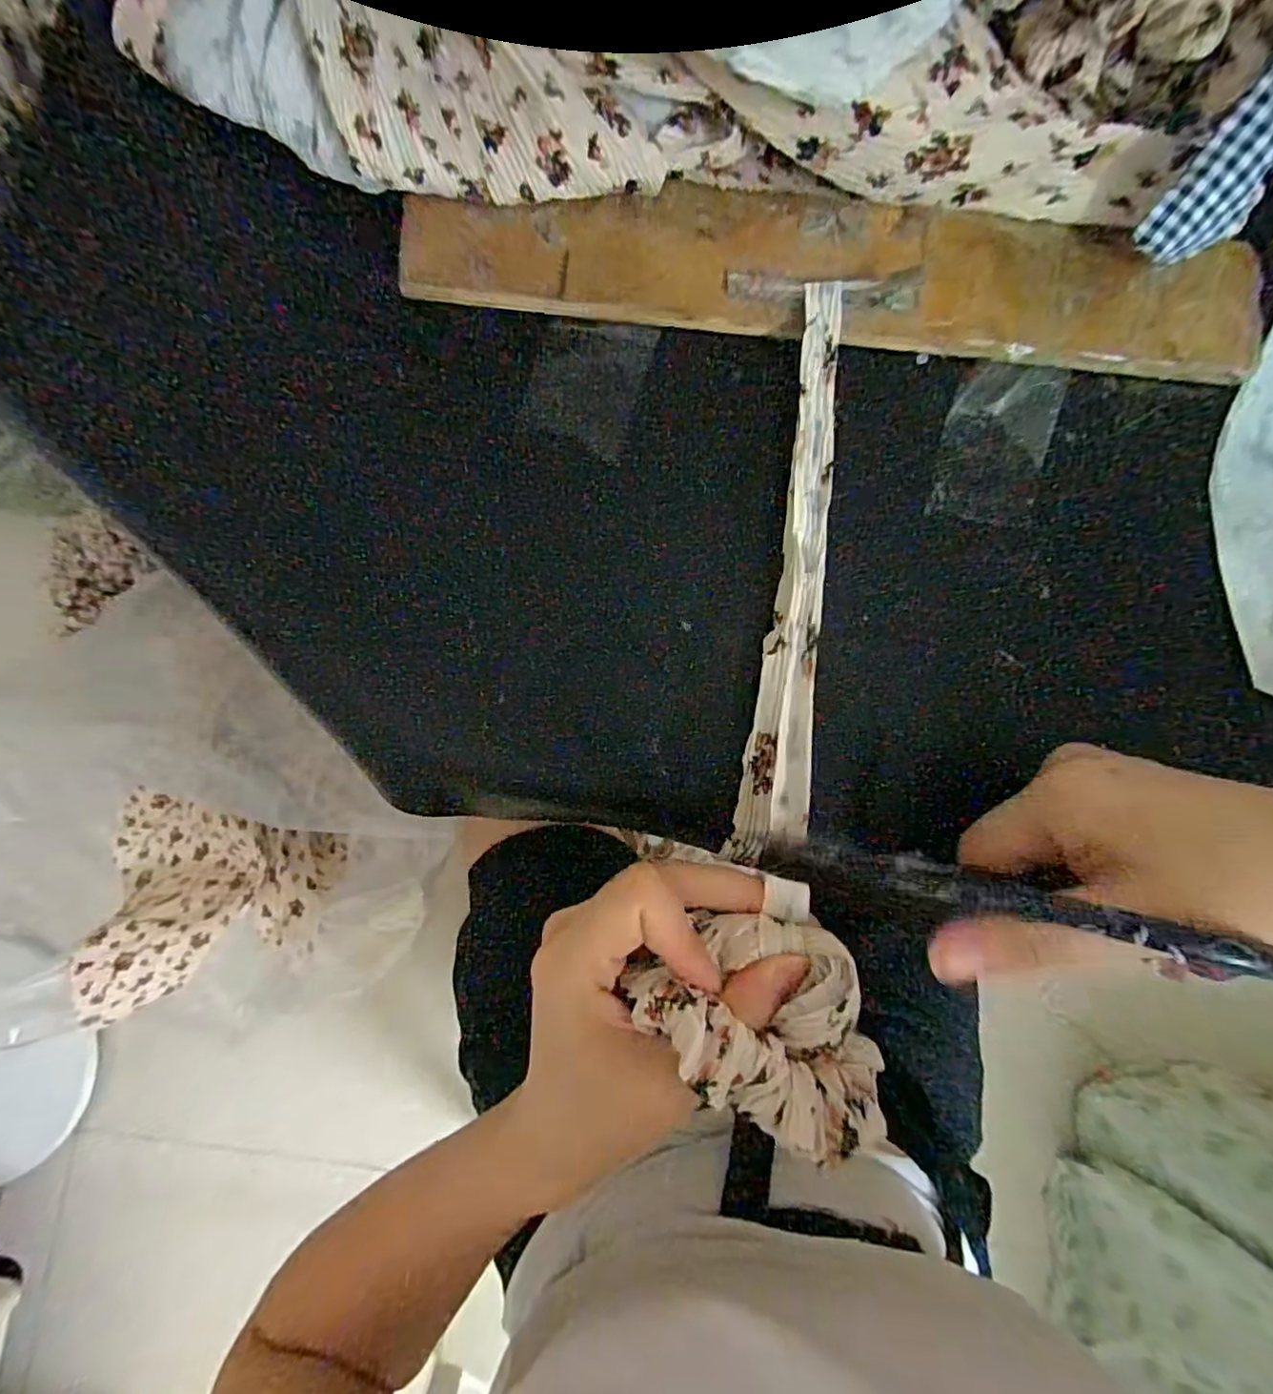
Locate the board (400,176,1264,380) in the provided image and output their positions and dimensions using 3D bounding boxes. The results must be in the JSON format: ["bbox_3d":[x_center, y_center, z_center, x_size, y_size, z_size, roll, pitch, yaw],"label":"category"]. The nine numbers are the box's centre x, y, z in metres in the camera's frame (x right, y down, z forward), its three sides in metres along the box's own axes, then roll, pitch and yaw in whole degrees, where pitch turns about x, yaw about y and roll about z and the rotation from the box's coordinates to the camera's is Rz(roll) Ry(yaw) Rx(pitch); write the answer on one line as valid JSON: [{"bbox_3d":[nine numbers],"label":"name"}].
[{"bbox_3d":[0.088,-0.183,0.260,0.359,0.009,0.063,4,86,-2],"label":"board"}]

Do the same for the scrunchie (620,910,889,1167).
[{"bbox_3d":[0.050,0.110,0.207,0.088,0.035,0.060,45,86,1],"label":"scrunchie"}]

